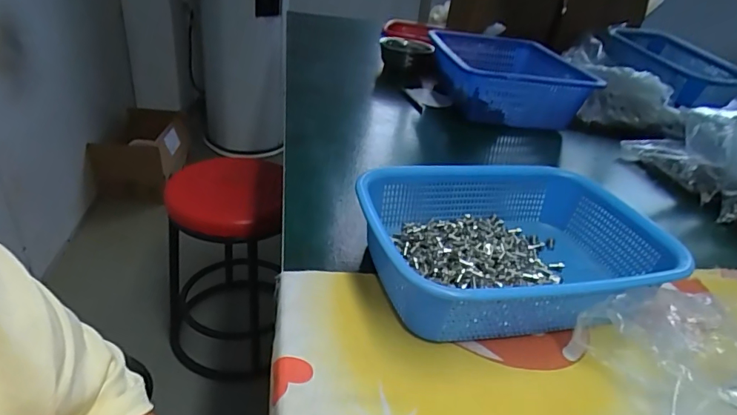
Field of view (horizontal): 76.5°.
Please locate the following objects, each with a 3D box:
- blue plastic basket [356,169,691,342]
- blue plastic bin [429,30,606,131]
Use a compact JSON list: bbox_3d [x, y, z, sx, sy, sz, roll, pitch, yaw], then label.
[{"bbox_3d":[0.141,0.037,0.459,0.289,0.071,0.210,-3,32,-16],"label":"blue plastic basket"},{"bbox_3d":[0.279,-0.248,0.929,0.235,0.111,0.363,4,31,-7],"label":"blue plastic bin"}]

